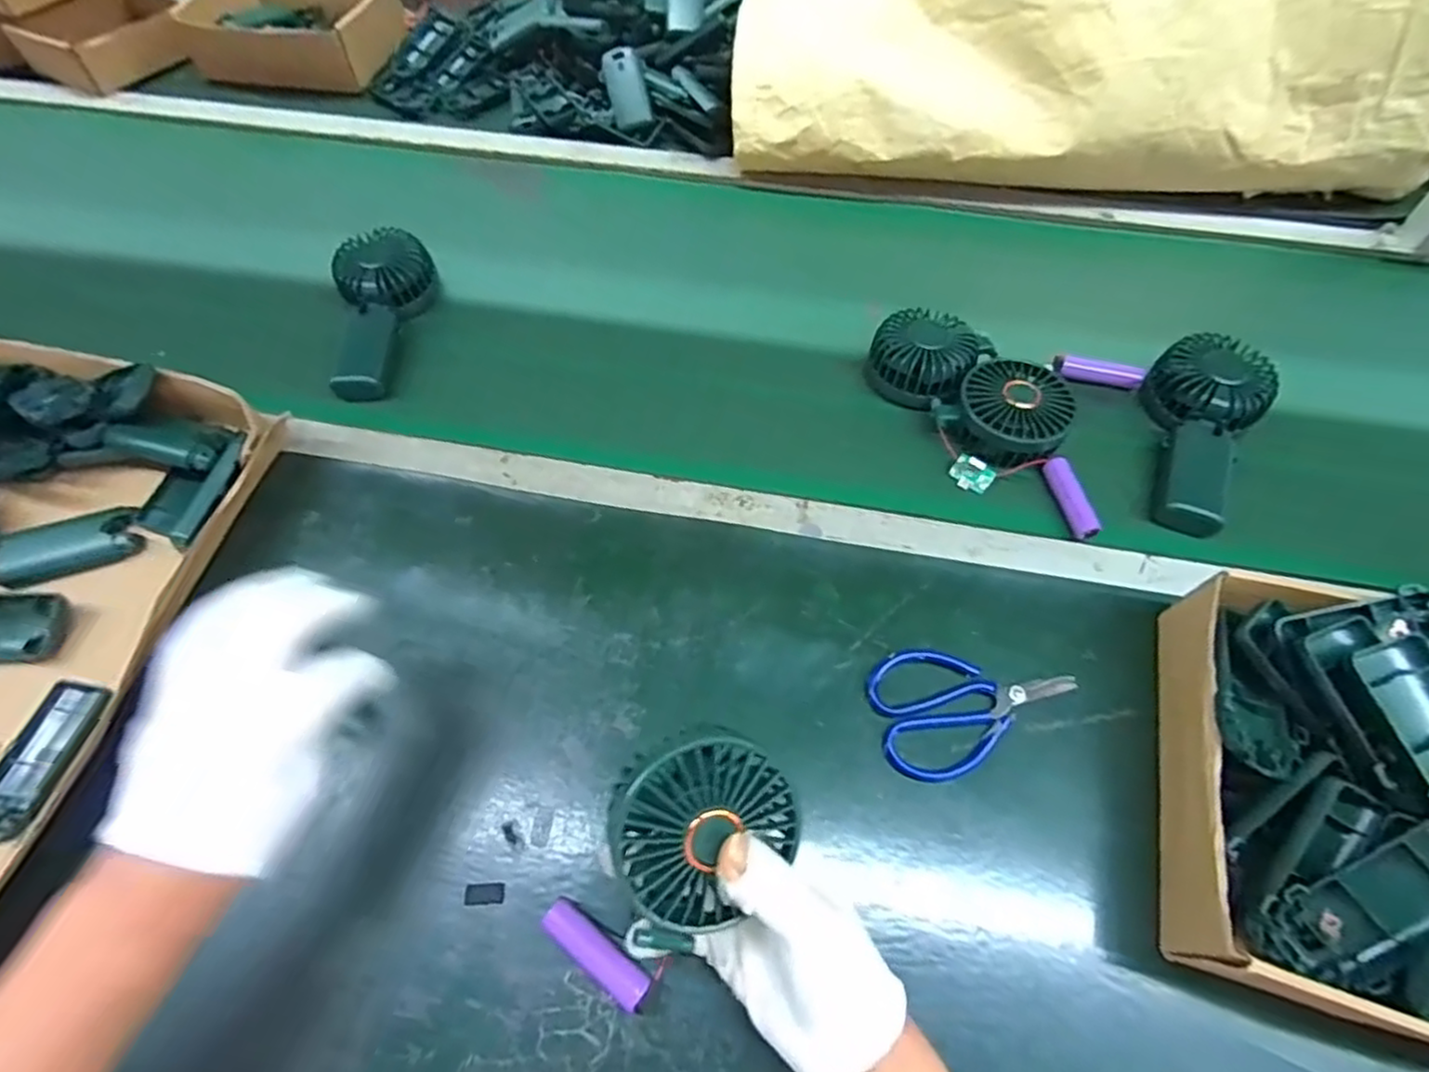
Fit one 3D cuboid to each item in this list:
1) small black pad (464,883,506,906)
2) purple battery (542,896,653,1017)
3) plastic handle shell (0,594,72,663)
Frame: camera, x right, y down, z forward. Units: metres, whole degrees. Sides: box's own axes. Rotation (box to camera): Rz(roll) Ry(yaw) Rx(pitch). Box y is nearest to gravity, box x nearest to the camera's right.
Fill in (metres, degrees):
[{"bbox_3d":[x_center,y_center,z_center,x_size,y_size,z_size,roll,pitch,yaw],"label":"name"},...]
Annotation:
[{"bbox_3d":[-0.132,0.205,0.391,0.023,0.004,0.010,-2,63,0],"label":"small black pad"},{"bbox_3d":[-0.064,0.226,0.372,0.066,0.018,0.017,34,69,17],"label":"purple battery"},{"bbox_3d":[-0.491,0.062,0.465,0.093,0.018,0.045,-1,63,1],"label":"plastic handle shell"}]

